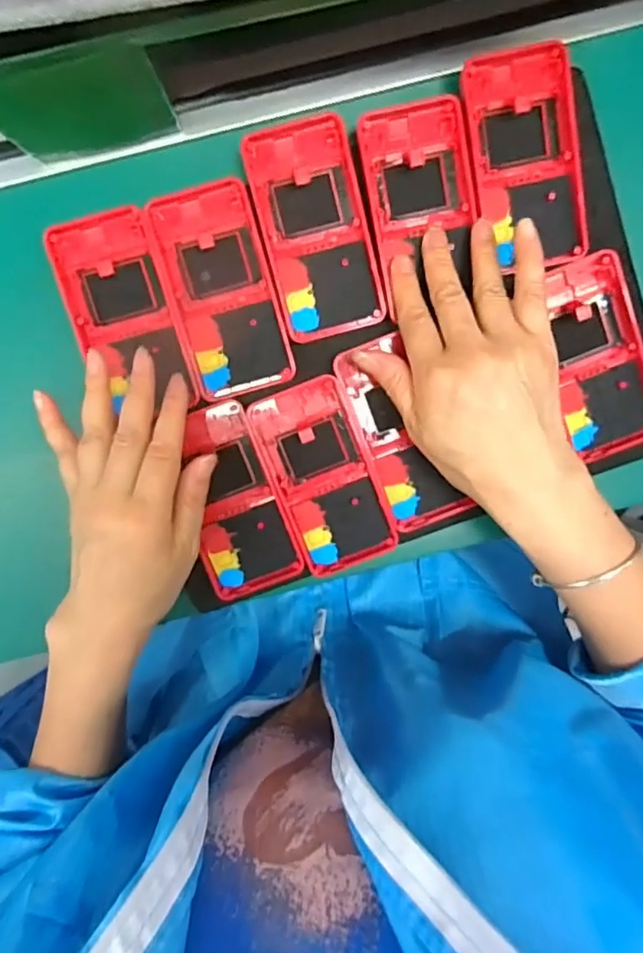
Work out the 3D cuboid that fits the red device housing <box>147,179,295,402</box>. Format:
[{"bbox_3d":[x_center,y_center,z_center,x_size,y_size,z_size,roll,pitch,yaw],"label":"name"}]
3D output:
[{"bbox_3d":[-0.061,-0.113,0.350,0.061,0.021,0.122,-16,94,-6],"label":"red device housing"}]

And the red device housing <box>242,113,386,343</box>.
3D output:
[{"bbox_3d":[-0.004,-0.150,0.349,0.061,0.026,0.123,-15,94,-6],"label":"red device housing"}]

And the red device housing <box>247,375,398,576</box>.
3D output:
[{"bbox_3d":[0.001,0.000,0.368,0.062,0.022,0.121,-22,95,-5],"label":"red device housing"}]

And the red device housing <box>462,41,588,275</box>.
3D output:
[{"bbox_3d":[0.122,-0.190,0.343,0.062,0.021,0.120,-14,94,-6],"label":"red device housing"}]

